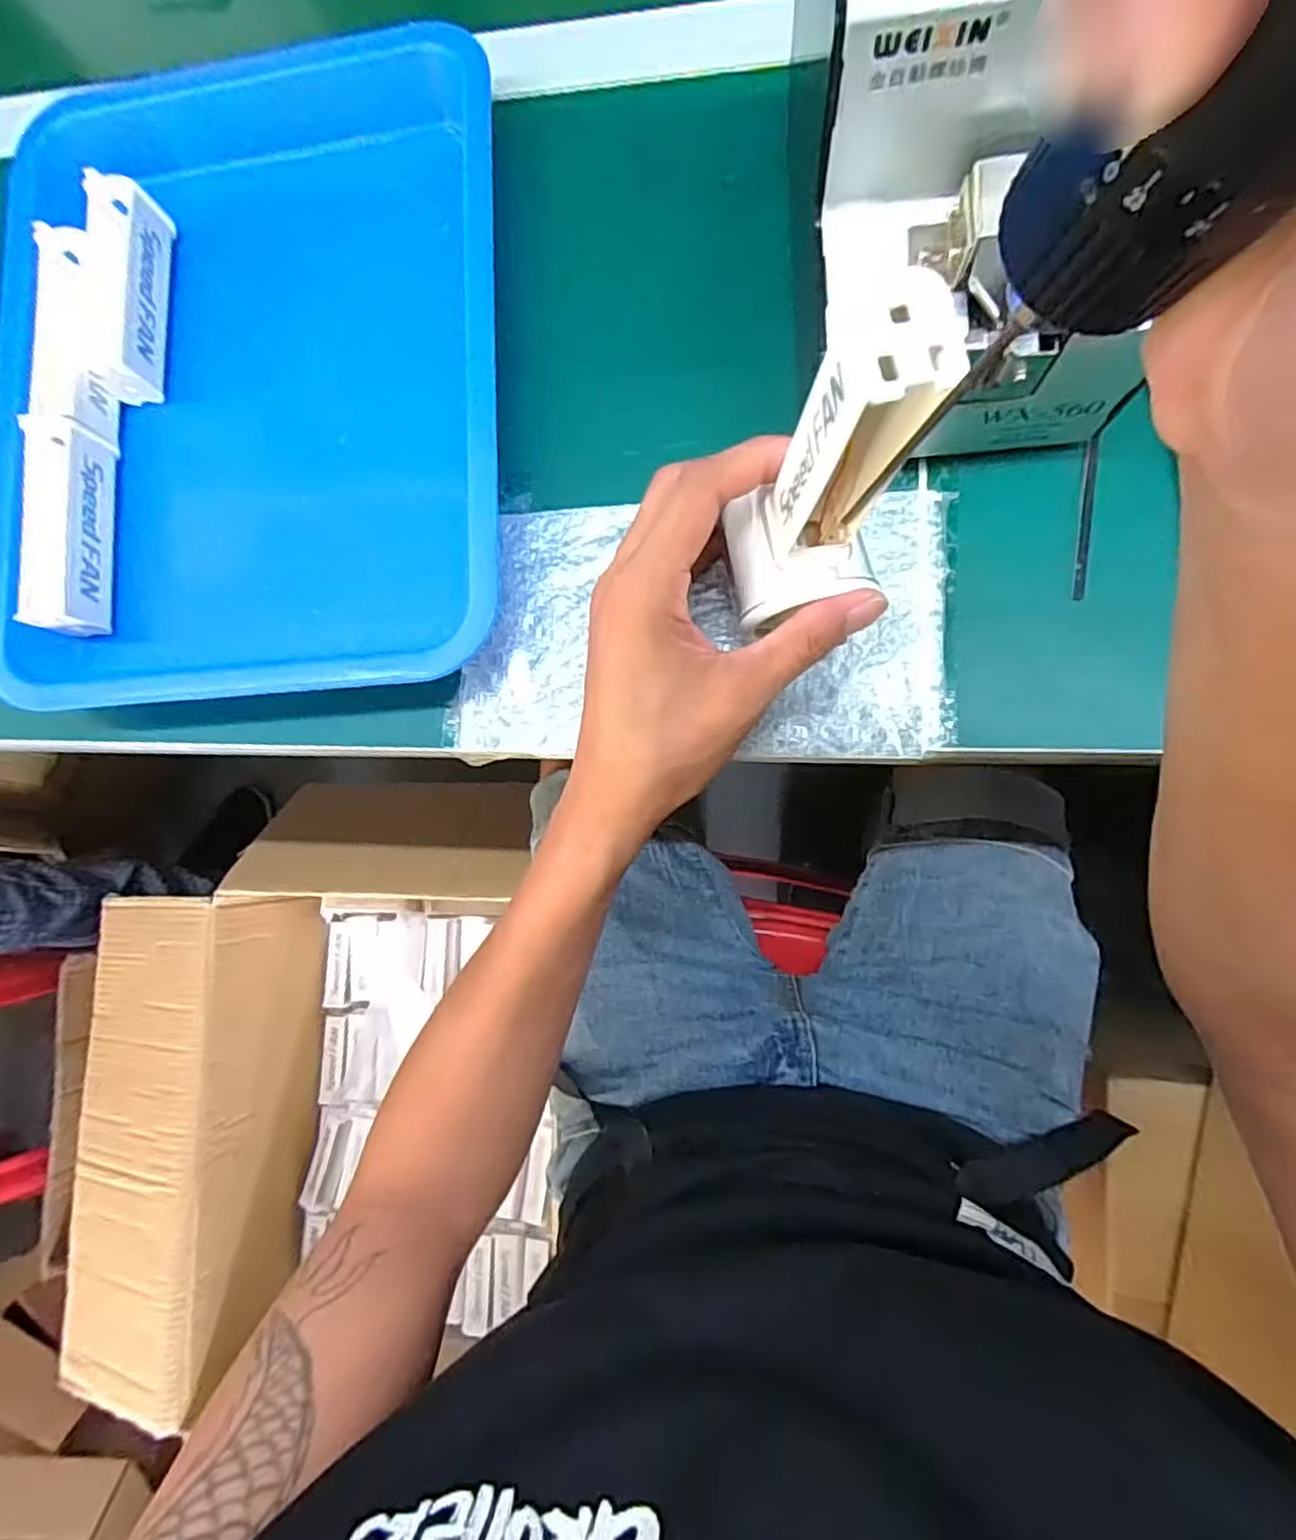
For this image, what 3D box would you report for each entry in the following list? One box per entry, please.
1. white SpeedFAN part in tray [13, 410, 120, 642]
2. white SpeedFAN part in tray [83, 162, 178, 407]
[{"bbox_3d":[-0.293,-0.121,0.348,0.026,0.027,0.102,-2,84,8],"label":"white SpeedFAN part in tray"},{"bbox_3d":[-0.275,-0.250,0.360,0.031,0.032,0.102,-1,84,8],"label":"white SpeedFAN part in tray"}]

